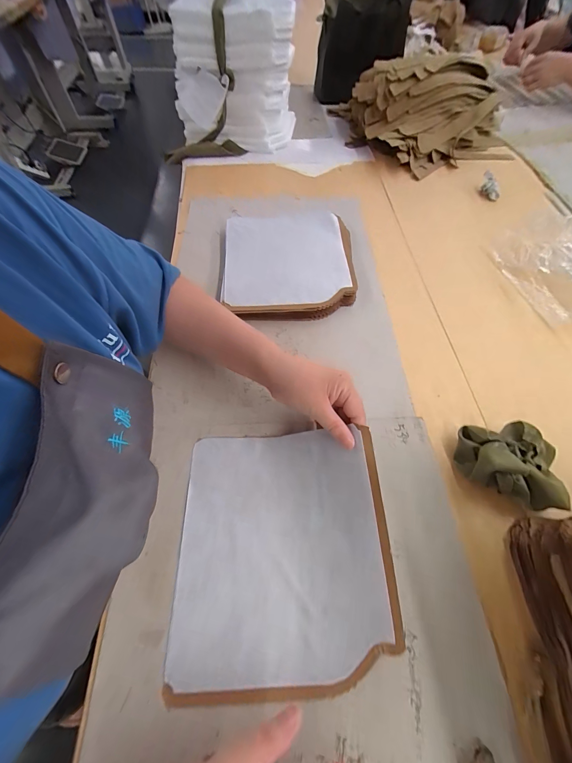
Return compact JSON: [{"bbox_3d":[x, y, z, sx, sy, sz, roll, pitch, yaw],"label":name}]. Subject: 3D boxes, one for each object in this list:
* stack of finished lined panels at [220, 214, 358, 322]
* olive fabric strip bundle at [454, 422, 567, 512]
[{"bbox_3d":[0.005,-0.211,0.506,0.220,0.039,0.246,-1,61,-2],"label":"stack of finished lined panels"},{"bbox_3d":[0.257,0.090,0.333,0.096,0.059,0.091,14,61,6],"label":"olive fabric strip bundle"}]

